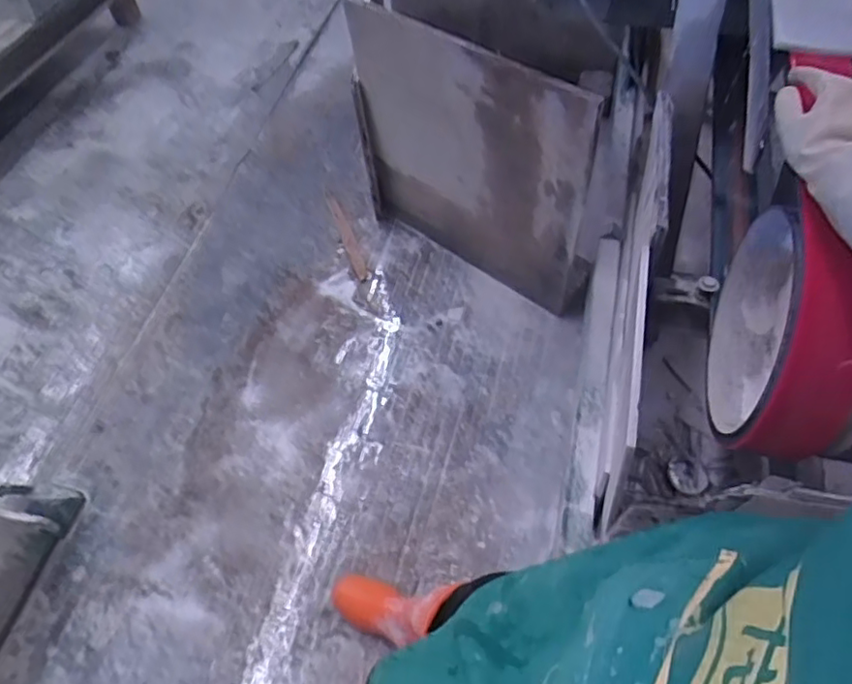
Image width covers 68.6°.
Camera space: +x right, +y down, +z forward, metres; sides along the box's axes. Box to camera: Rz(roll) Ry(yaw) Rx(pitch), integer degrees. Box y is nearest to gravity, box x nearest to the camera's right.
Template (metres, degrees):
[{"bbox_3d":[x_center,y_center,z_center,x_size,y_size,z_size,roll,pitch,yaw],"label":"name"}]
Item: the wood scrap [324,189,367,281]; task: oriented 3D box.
[{"bbox_3d":[-0.210,-0.282,1.628,0.029,0.022,0.311,-18,57,-10],"label":"wood scrap"}]

